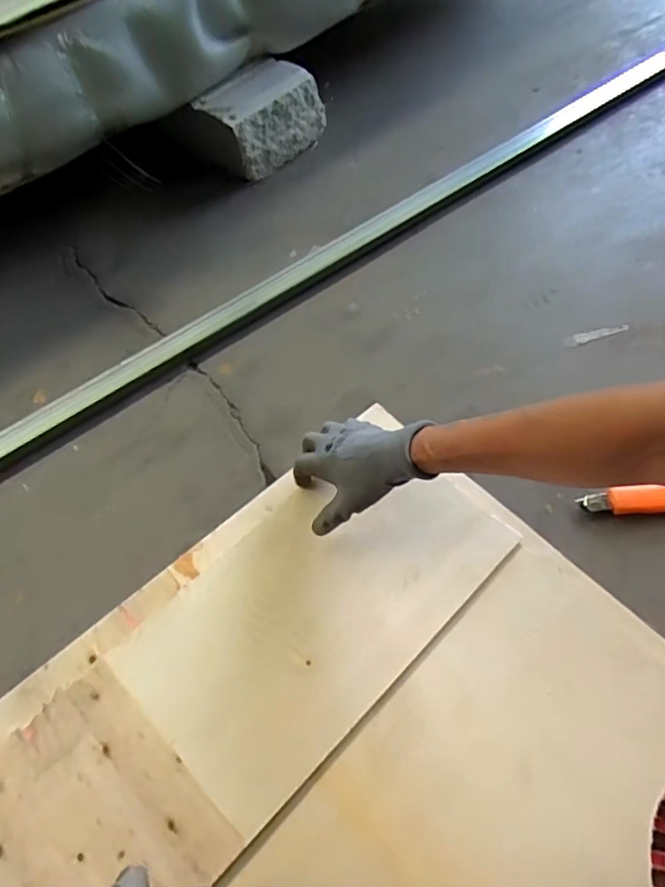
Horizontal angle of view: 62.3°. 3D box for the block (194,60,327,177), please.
[{"bbox_3d":[-0.119,-0.587,0.981,0.110,0.122,0.210,36,67,24],"label":"block"}]

